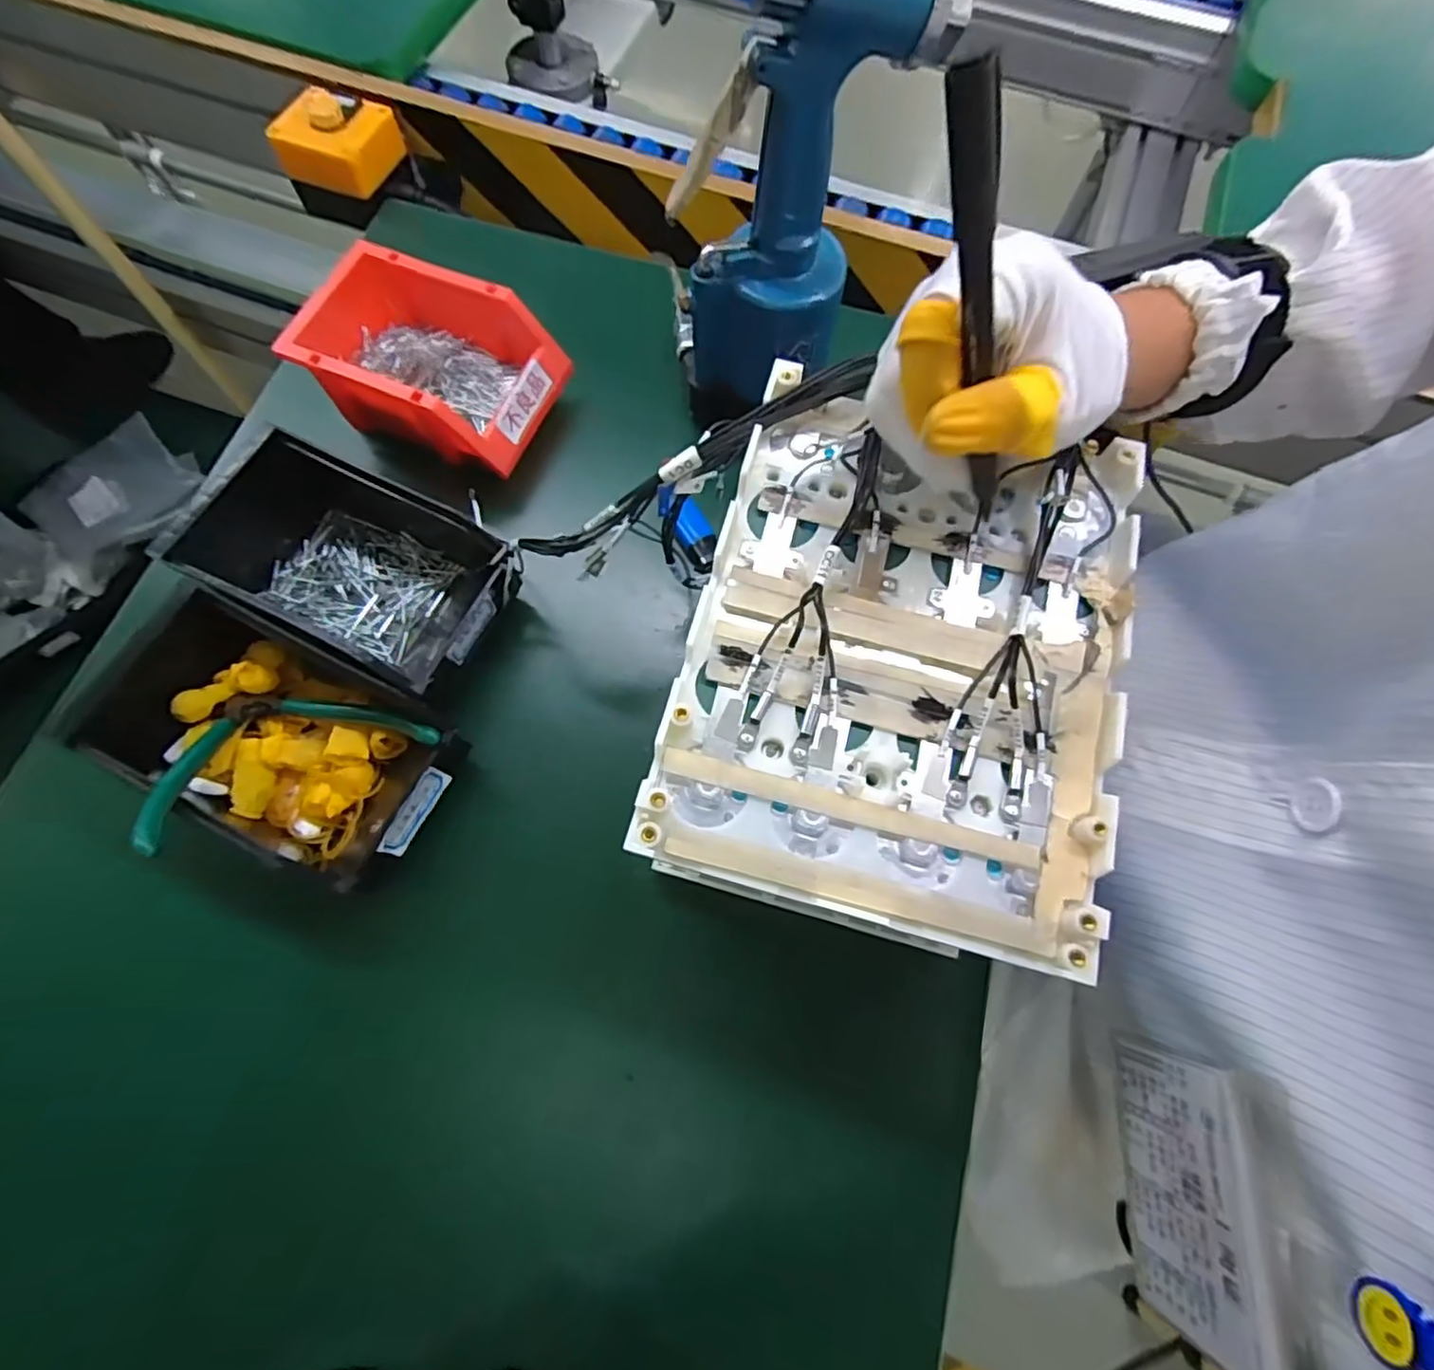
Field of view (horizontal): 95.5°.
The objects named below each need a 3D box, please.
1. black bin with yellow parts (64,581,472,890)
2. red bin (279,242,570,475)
[{"bbox_3d":[-0.251,0.030,0.369,0.194,0.067,0.109,27,73,7],"label":"black bin with yellow parts"},{"bbox_3d":[-0.200,-0.222,0.462,0.170,0.085,0.114,25,73,7],"label":"red bin"}]

